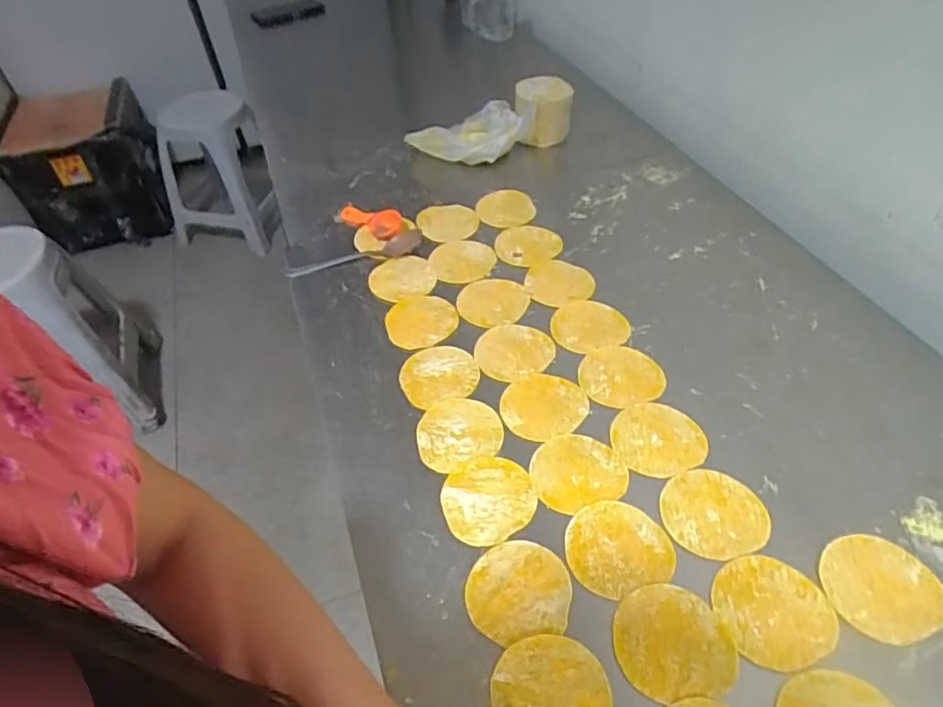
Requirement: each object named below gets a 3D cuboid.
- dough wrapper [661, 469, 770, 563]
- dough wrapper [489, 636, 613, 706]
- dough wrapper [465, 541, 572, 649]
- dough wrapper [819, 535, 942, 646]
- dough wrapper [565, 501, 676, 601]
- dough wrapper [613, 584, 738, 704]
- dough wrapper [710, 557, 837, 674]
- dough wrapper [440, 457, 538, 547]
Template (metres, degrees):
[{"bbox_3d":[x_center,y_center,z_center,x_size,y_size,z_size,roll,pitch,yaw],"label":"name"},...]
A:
[{"bbox_3d":[0.204,0.134,0.507,0.082,0.006,0.079,-3,47,3],"label":"dough wrapper"},{"bbox_3d":[0.054,0.239,0.419,0.082,0.004,0.075,-3,48,3],"label":"dough wrapper"},{"bbox_3d":[0.037,0.185,0.471,0.080,0.004,0.075,-3,47,3],"label":"dough wrapper"},{"bbox_3d":[0.313,0.178,0.457,0.085,0.004,0.077,4,52,5],"label":"dough wrapper"},{"bbox_3d":[0.120,0.158,0.492,0.083,0.006,0.075,-17,48,-10],"label":"dough wrapper"},{"bbox_3d":[0.147,0.208,0.437,0.083,0.004,0.077,-3,47,3],"label":"dough wrapper"},{"bbox_3d":[0.227,0.191,0.448,0.081,0.005,0.077,-3,47,3],"label":"dough wrapper"},{"bbox_3d":[0.015,0.129,0.531,0.081,0.006,0.076,-3,47,3],"label":"dough wrapper"}]

